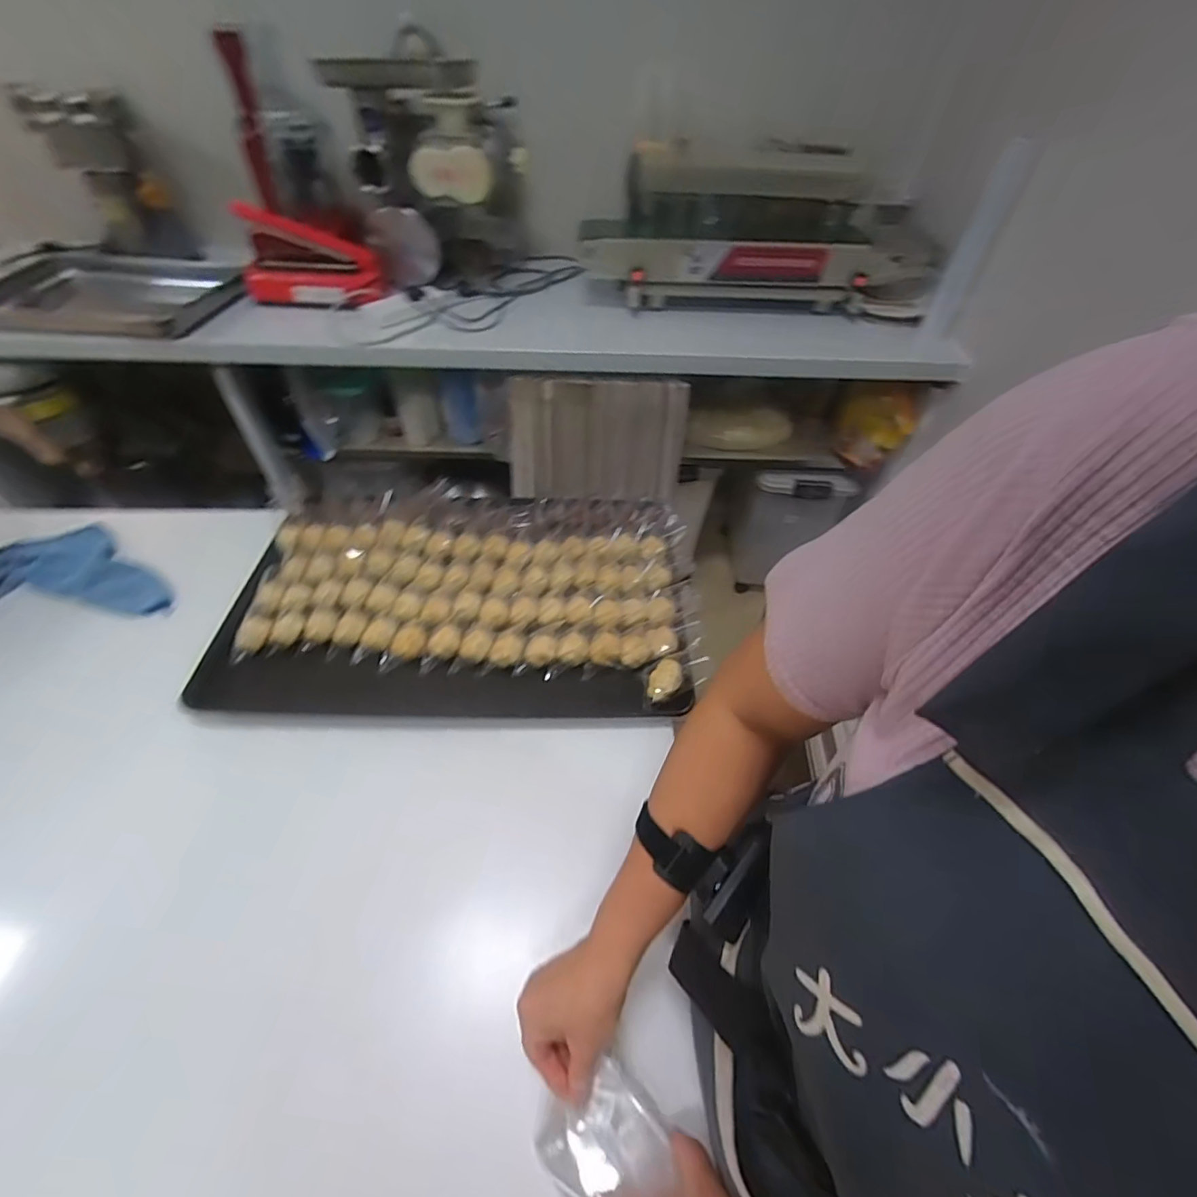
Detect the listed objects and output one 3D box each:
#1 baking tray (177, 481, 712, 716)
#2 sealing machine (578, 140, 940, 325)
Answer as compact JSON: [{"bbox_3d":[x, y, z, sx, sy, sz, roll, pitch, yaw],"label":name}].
[{"bbox_3d":[-0.187,-0.008,0.751,0.613,0.063,0.394,1,49,-2],"label":"baking tray"},{"bbox_3d":[0.375,-0.852,1.237,0.799,0.251,0.309,6,49,2],"label":"sealing machine"}]

